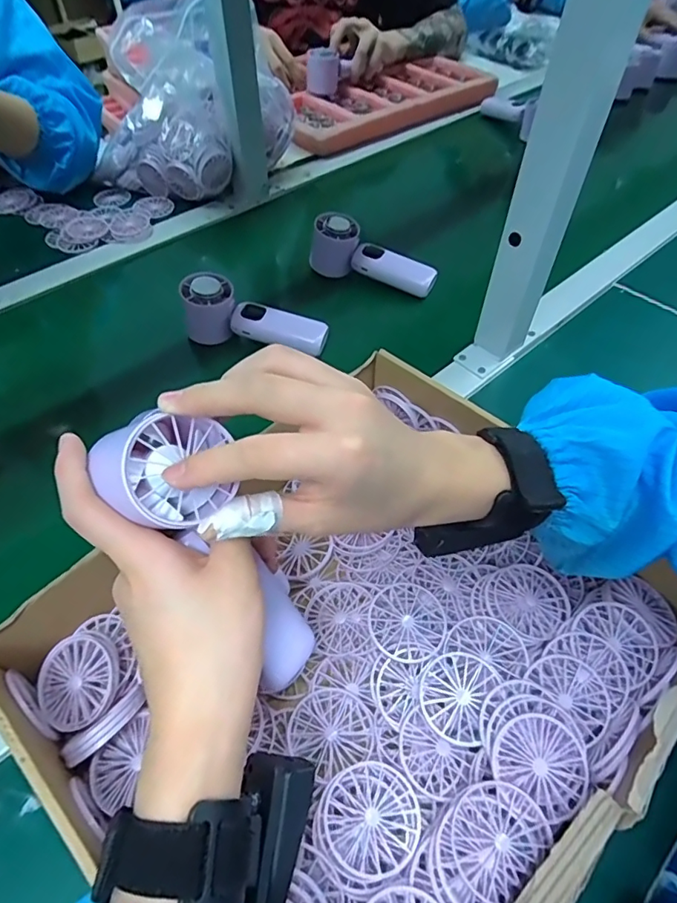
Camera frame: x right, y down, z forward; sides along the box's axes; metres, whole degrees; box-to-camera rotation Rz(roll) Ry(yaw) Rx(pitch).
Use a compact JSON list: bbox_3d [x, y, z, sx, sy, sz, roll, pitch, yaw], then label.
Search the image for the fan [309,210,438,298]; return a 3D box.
[{"bbox_3d":[0.042,-0.226,0.615,0.151,0.054,0.044,24,57,5],"label":"fan"}]

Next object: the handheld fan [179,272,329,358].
[{"bbox_3d":[-0.089,-0.137,0.545,0.153,0.050,0.047,16,54,-2],"label":"handheld fan"}]

